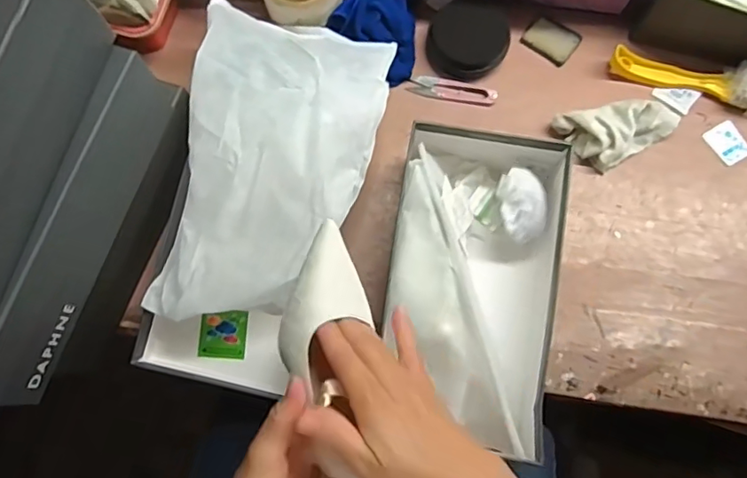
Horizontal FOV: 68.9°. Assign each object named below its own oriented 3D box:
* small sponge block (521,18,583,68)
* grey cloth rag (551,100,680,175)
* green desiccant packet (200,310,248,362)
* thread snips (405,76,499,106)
[{"bbox_3d":[0.212,-0.238,0.649,0.060,0.004,0.049,36,80,9],"label":"small sponge block"},{"bbox_3d":[0.274,-0.122,0.603,0.128,0.031,0.067,-17,76,-3],"label":"grey cloth rag"},{"bbox_3d":[-0.157,0.100,0.571,0.047,0.009,0.049,4,76,2],"label":"green desiccant packet"},{"bbox_3d":[0.092,-0.173,0.636,0.101,0.007,0.026,9,77,3],"label":"thread snips"}]

